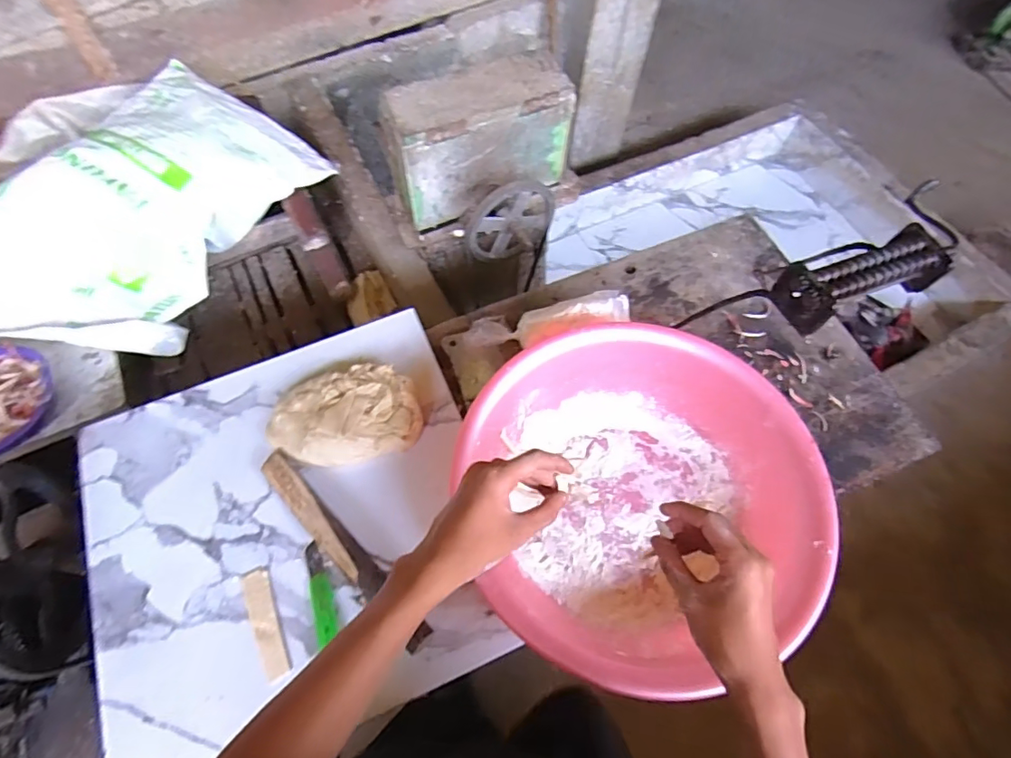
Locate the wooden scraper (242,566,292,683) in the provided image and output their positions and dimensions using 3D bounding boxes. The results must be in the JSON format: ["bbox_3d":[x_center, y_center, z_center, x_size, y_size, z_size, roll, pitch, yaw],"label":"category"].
[{"bbox_3d":[-0.275,0.278,0.610,0.029,0.009,0.123,-24,64,-15],"label":"wooden scraper"}]

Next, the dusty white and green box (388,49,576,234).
[{"bbox_3d":[-0.053,-0.483,1.068,0.359,0.219,0.143,-20,63,-13],"label":"dusty white and green box"}]

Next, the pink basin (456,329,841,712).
[{"bbox_3d":[0.159,0.134,0.646,0.389,0.122,0.379,1,60,-1],"label":"pink basin"}]

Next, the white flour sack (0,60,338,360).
[{"bbox_3d":[-0.713,-0.352,1.041,0.445,0.188,0.674,20,62,9],"label":"white flour sack"}]

